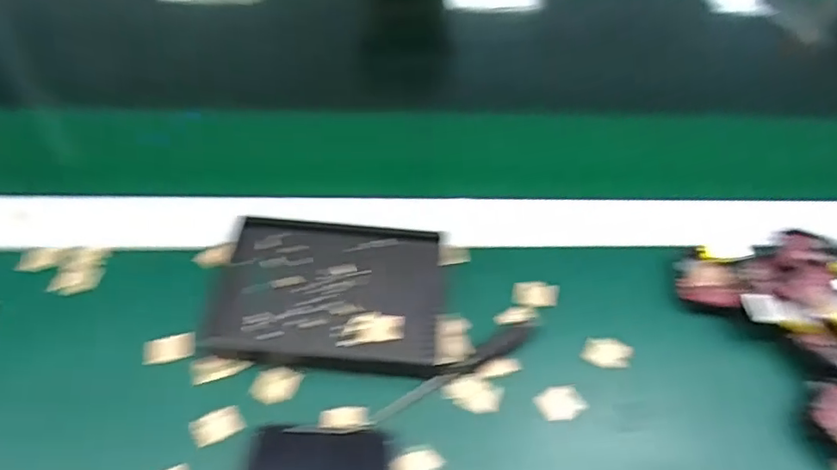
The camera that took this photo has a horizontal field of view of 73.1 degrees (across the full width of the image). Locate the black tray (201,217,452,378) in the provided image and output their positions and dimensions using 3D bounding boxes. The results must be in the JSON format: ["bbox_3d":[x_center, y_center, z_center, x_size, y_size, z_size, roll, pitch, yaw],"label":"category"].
[{"bbox_3d":[-0.052,0.035,0.344,0.131,0.017,0.091,4,55,0],"label":"black tray"}]

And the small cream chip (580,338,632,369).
[{"bbox_3d":[0.114,0.069,0.338,0.029,0.004,0.017,4,55,0],"label":"small cream chip"}]

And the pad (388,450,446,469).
[{"bbox_3d":[-0.001,0.121,0.296,0.028,0.004,0.016,-3,55,-5],"label":"pad"}]

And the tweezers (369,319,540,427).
[{"bbox_3d":[0.023,0.077,0.325,0.112,0.005,0.012,-27,60,-20],"label":"tweezers"}]

